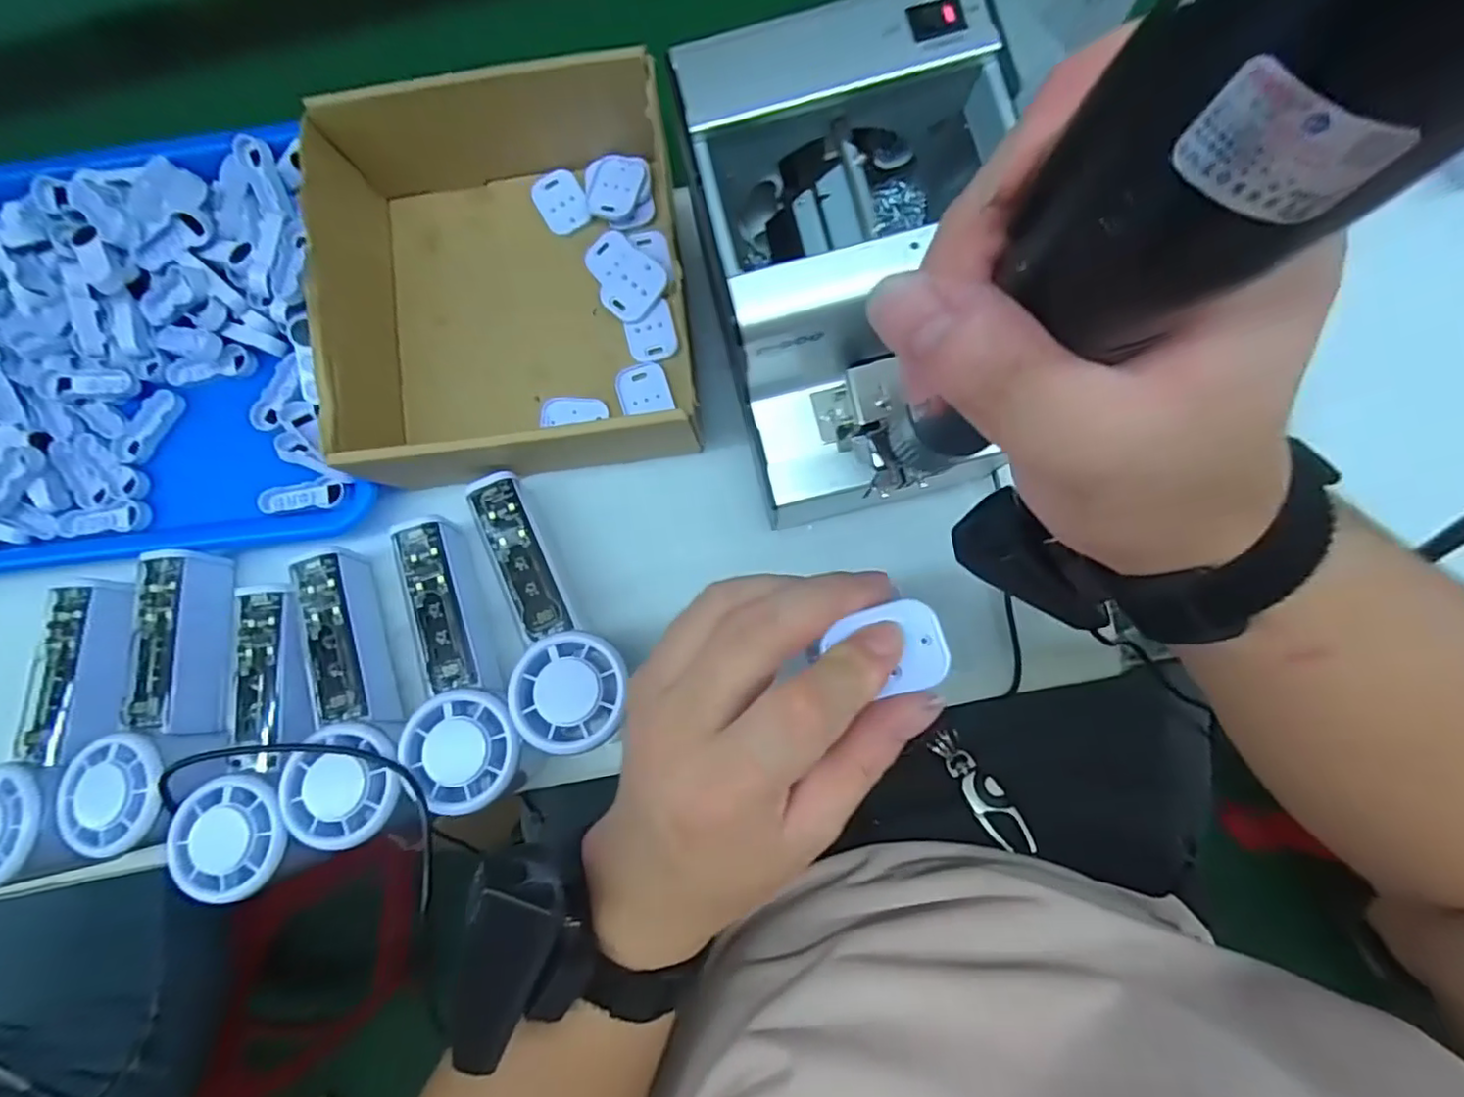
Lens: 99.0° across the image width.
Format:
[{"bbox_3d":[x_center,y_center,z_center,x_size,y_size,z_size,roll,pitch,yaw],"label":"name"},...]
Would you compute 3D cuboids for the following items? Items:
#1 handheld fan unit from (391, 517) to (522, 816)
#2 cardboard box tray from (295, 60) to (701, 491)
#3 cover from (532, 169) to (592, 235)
[{"bbox_3d":[-0.144,0.058,0.328,0.055,0.044,0.153,-20,67,1],"label":"handheld fan unit"},{"bbox_3d":[-0.124,-0.150,0.356,0.181,0.072,0.214,-8,84,2],"label":"cardboard box tray"},{"bbox_3d":[-0.104,-0.213,0.382,0.029,0.005,0.043,-27,84,0],"label":"cover"}]

